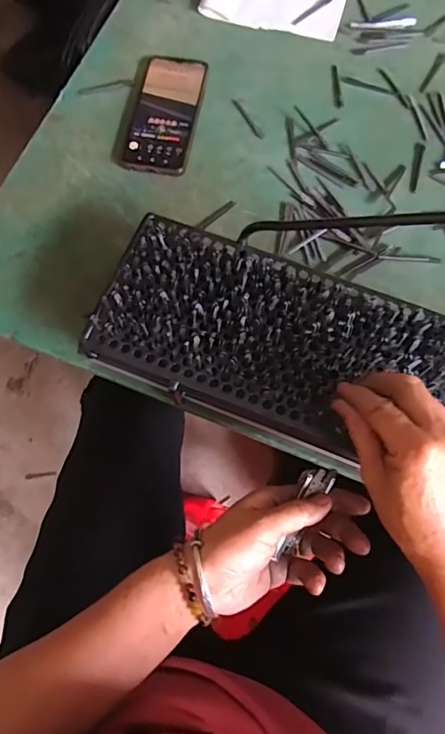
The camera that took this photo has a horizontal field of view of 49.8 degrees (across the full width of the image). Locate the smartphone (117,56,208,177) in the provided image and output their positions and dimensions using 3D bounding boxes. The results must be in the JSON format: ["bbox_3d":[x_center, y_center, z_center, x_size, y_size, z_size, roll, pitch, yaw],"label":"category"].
[{"bbox_3d":[-0.068,-0.295,0.557,0.075,0.013,0.158,9,73,5],"label":"smartphone"}]

